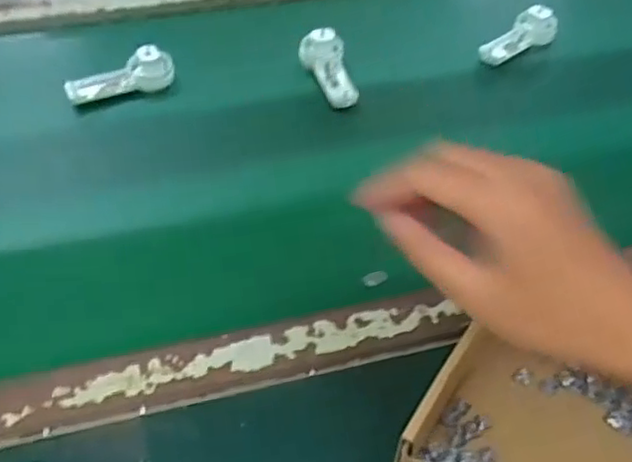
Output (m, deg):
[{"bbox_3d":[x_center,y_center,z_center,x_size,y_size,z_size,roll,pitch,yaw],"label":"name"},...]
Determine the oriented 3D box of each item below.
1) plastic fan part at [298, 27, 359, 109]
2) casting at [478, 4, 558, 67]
[{"bbox_3d":[0.012,-0.148,0.591,0.041,0.030,0.078,-7,50,-8],"label":"plastic fan part"},{"bbox_3d":[0.198,-0.191,0.635,0.037,0.028,0.089,37,57,26],"label":"casting"}]

